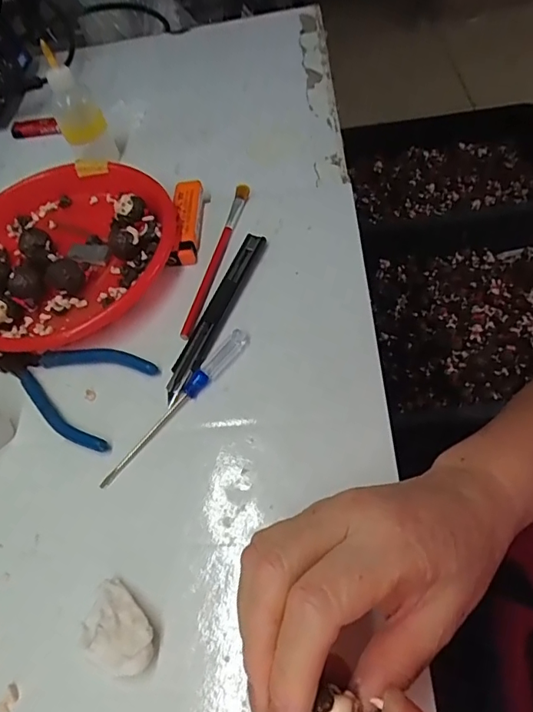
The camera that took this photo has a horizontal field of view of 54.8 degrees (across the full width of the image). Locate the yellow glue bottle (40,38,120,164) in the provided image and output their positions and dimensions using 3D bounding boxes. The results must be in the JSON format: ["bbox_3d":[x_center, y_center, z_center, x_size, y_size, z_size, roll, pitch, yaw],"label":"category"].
[{"bbox_3d":[-0.160,-0.207,0.435,0.038,0.095,0.027,2,59,12],"label":"yellow glue bottle"}]

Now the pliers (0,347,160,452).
[{"bbox_3d":[-0.138,0.012,0.339,0.118,0.008,0.063,19,64,21],"label":"pliers"}]

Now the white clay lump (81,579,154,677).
[{"bbox_3d":[-0.072,0.135,0.254,0.041,0.010,0.031,26,66,24],"label":"white clay lump"}]

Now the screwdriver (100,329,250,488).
[{"bbox_3d":[-0.055,0.028,0.316,0.009,0.015,0.125,33,69,26],"label":"screwdriver"}]

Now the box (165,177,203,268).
[{"bbox_3d":[-0.063,-0.104,0.405,0.022,0.019,0.081,-4,58,8],"label":"box"}]

